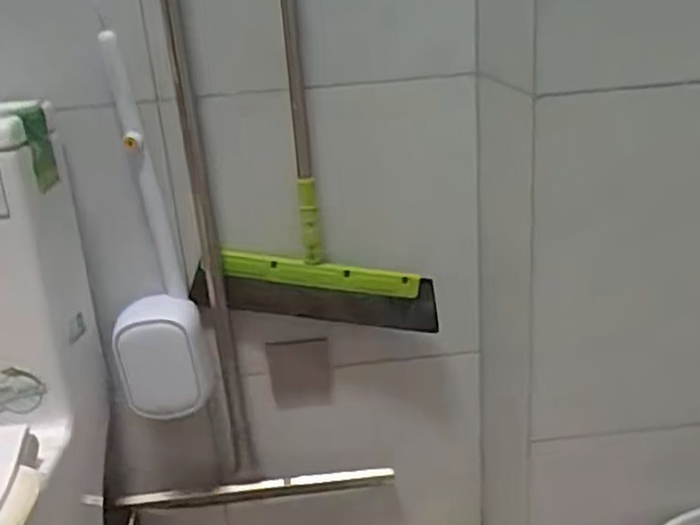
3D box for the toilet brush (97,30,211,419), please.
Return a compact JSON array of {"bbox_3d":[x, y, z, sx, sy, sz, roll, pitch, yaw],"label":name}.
[{"bbox_3d":[-0.250,-0.019,0.863,0.113,0.435,0.092,-12,22,-17],"label":"toilet brush"}]

